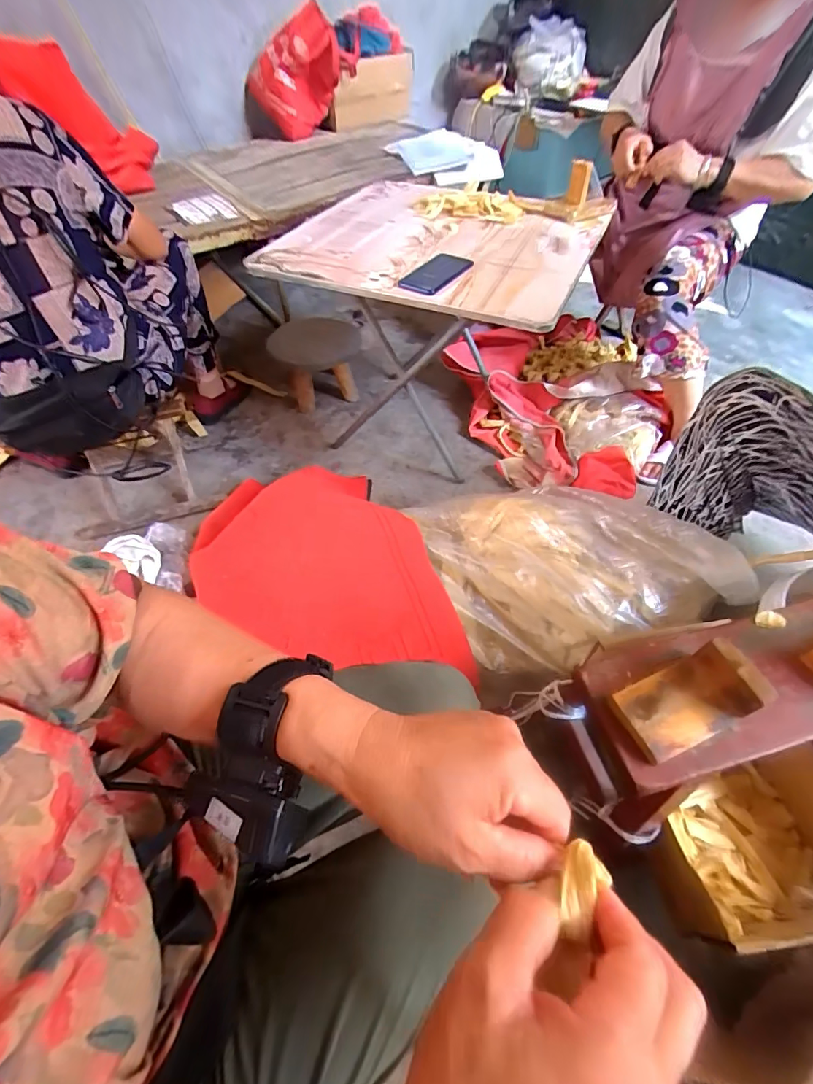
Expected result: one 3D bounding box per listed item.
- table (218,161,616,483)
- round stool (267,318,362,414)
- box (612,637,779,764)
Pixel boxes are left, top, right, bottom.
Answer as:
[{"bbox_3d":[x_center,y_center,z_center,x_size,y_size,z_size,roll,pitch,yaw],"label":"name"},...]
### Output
[{"bbox_3d":[0.063,-0.503,1.119,0.600,0.493,0.600,19,55,14],"label":"table"},{"bbox_3d":[-0.254,-0.538,1.327,0.236,0.183,0.264,6,53,5],"label":"round stool"},{"bbox_3d":[0.247,0.135,0.392,0.105,0.051,0.061,-19,55,-14],"label":"box"}]

